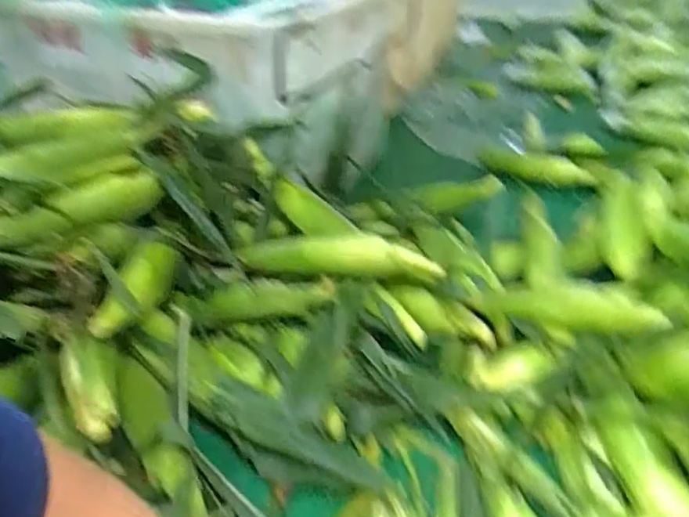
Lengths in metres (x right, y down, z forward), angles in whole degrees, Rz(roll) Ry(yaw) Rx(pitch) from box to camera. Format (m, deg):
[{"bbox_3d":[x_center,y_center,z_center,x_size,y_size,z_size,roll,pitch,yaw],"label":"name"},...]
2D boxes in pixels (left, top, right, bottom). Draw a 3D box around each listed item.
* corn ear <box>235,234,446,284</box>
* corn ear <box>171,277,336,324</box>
[{"bbox_3d":[-0.006,0.000,0.754,0.260,0.049,0.042,0,35,3],"label":"corn ear"},{"bbox_3d":[-0.114,0.052,0.738,0.202,0.040,0.044,-4,35,-2],"label":"corn ear"}]

